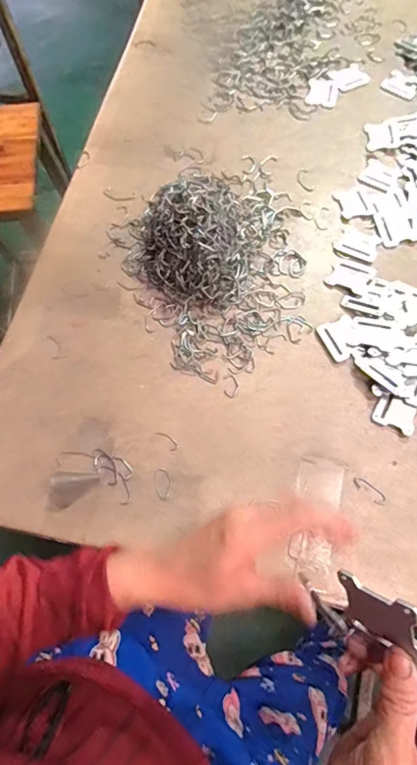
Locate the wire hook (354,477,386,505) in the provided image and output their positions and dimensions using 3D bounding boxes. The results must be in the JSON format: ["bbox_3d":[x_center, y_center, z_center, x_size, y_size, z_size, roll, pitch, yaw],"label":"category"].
[{"bbox_3d":[0.170,0.114,0.456,0.038,0.004,0.014,38,75,14],"label":"wire hook"}]

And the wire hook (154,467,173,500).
[{"bbox_3d":[-0.047,0.107,0.460,0.018,0.004,0.033,-16,70,-4],"label":"wire hook"}]

